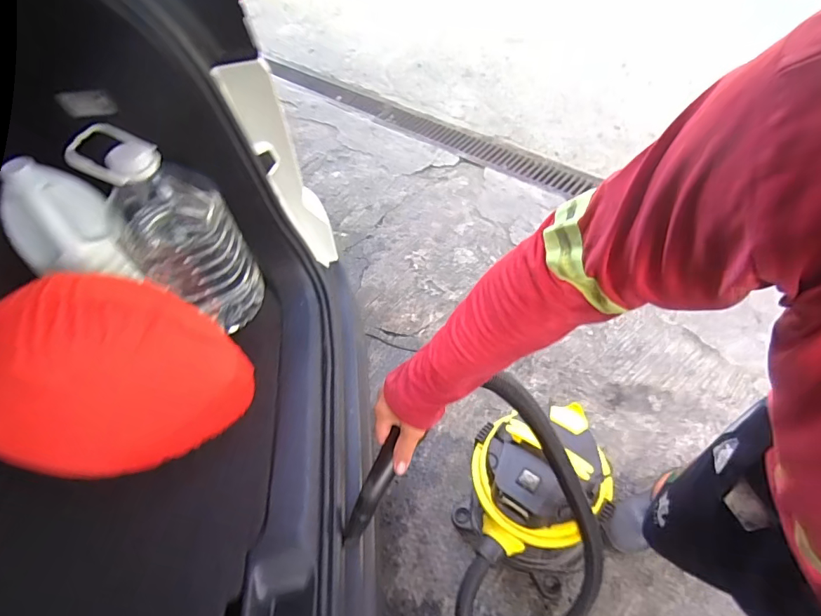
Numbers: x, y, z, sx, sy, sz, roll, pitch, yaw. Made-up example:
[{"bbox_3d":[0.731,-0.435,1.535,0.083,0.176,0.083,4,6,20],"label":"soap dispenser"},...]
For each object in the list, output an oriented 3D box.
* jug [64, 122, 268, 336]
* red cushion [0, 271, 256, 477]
[{"bbox_3d":[-0.366,-0.104,0.735,0.165,0.346,0.125,-21,49,-6],"label":"jug"},{"bbox_3d":[-0.404,0.098,0.627,0.106,0.319,0.271,8,57,48],"label":"red cushion"}]

